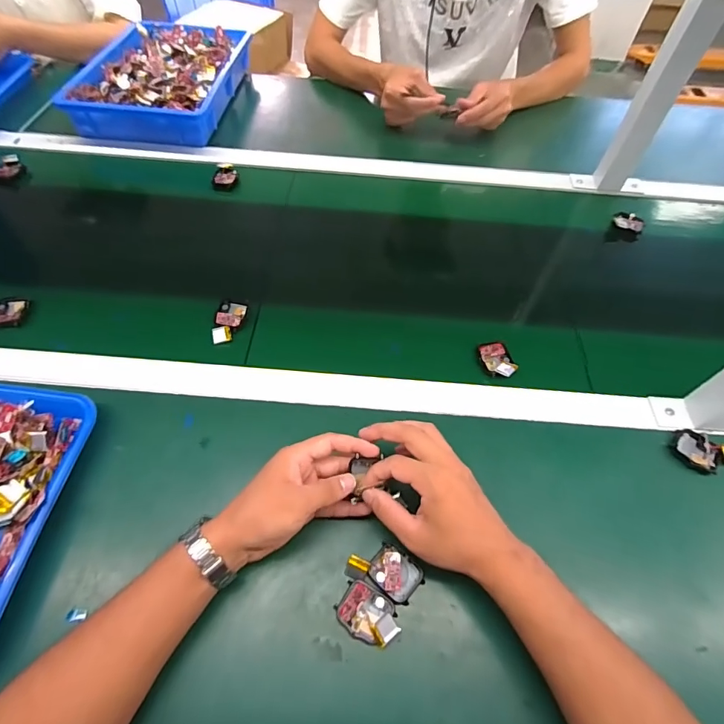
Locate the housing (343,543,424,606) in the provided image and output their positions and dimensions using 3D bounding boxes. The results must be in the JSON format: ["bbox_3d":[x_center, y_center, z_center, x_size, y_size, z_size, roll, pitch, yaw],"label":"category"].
[{"bbox_3d":[0.022,0.185,0.389,0.065,0.018,0.039,24,58,13],"label":"housing"}]

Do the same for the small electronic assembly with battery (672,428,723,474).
[{"bbox_3d":[0.371,0.099,0.465,0.060,0.019,0.040,27,59,14],"label":"small electronic assembly with battery"}]

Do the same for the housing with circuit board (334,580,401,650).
[{"bbox_3d":[0.006,0.216,0.371,0.052,0.015,0.038,31,60,17],"label":"housing with circuit board"}]

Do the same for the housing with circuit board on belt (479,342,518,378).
[{"bbox_3d":[0.164,-0.002,0.524,0.035,0.013,0.053,-13,58,-11],"label":"housing with circuit board on belt"}]

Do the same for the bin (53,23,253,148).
[{"bbox_3d":[-0.345,-0.510,0.773,0.229,0.068,0.336,8,56,2],"label":"bin"}]

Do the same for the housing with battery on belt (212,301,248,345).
[{"bbox_3d":[-0.166,-0.050,0.541,0.036,0.010,0.062,8,56,2],"label":"housing with battery on belt"}]

